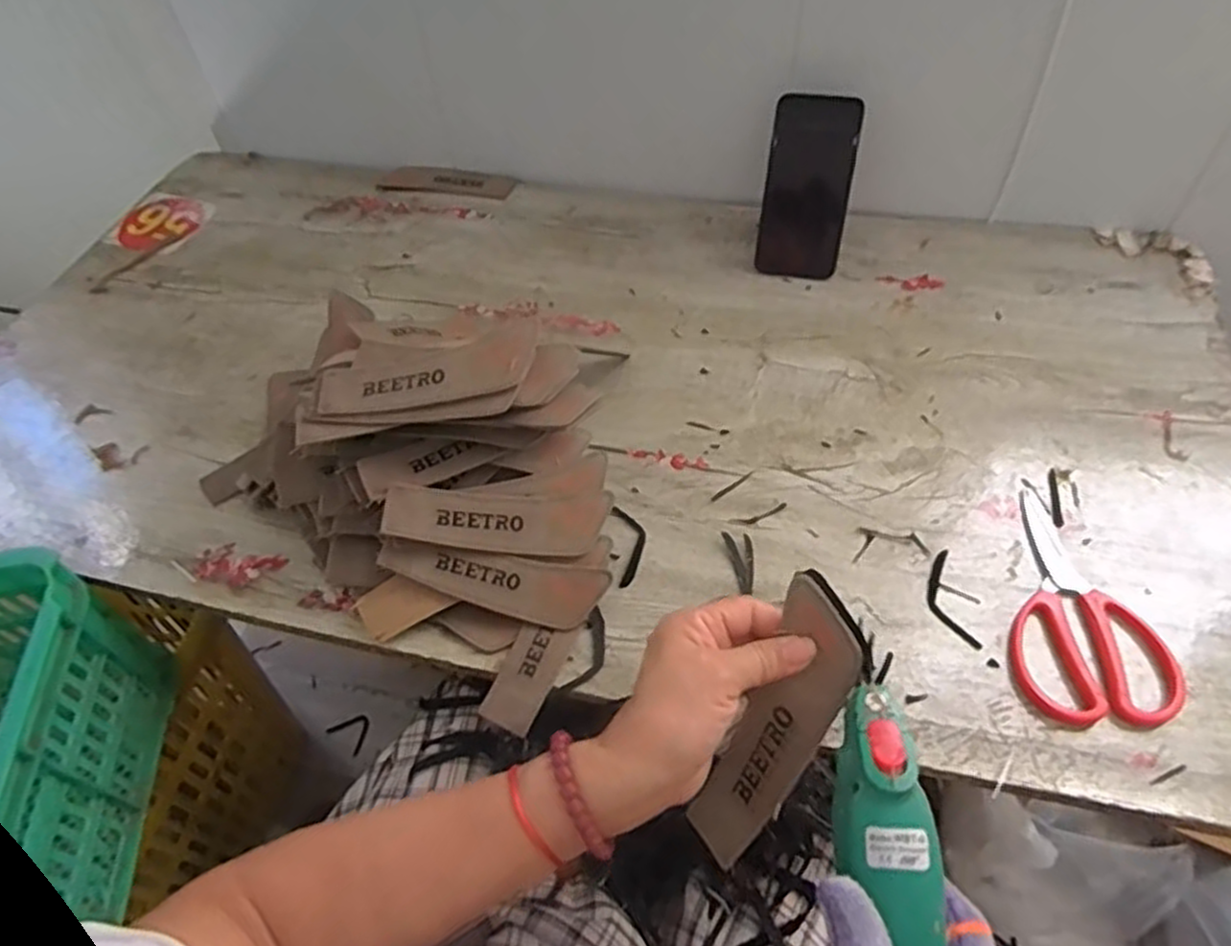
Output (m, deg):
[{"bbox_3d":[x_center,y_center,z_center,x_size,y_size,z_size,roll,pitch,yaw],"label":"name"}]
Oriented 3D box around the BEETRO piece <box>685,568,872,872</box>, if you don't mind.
[{"bbox_3d":[0.085,0.136,0.394,0.049,0.165,0.005,32,19,35],"label":"BEETRO piece"}]

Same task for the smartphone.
[{"bbox_3d":[0.193,-0.284,0.754,0.083,0.168,0.009,10,21,12],"label":"smartphone"}]

